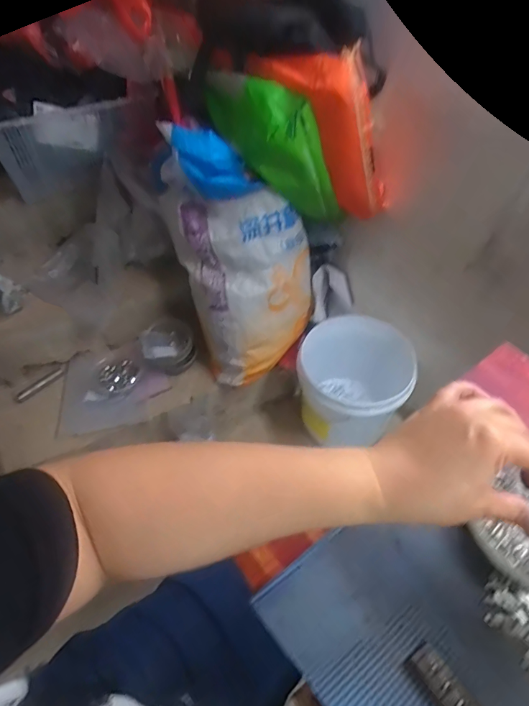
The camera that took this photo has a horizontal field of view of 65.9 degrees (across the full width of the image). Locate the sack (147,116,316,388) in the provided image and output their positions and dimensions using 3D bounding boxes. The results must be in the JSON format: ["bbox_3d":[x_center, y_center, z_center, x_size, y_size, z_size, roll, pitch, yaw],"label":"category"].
[{"bbox_3d":[-0.057,-0.211,0.909,0.255,0.540,0.201,-30,35,-23],"label":"sack"}]

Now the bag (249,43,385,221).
[{"bbox_3d":[0.139,-0.362,0.732,0.127,0.345,0.108,-28,51,15],"label":"bag"}]

